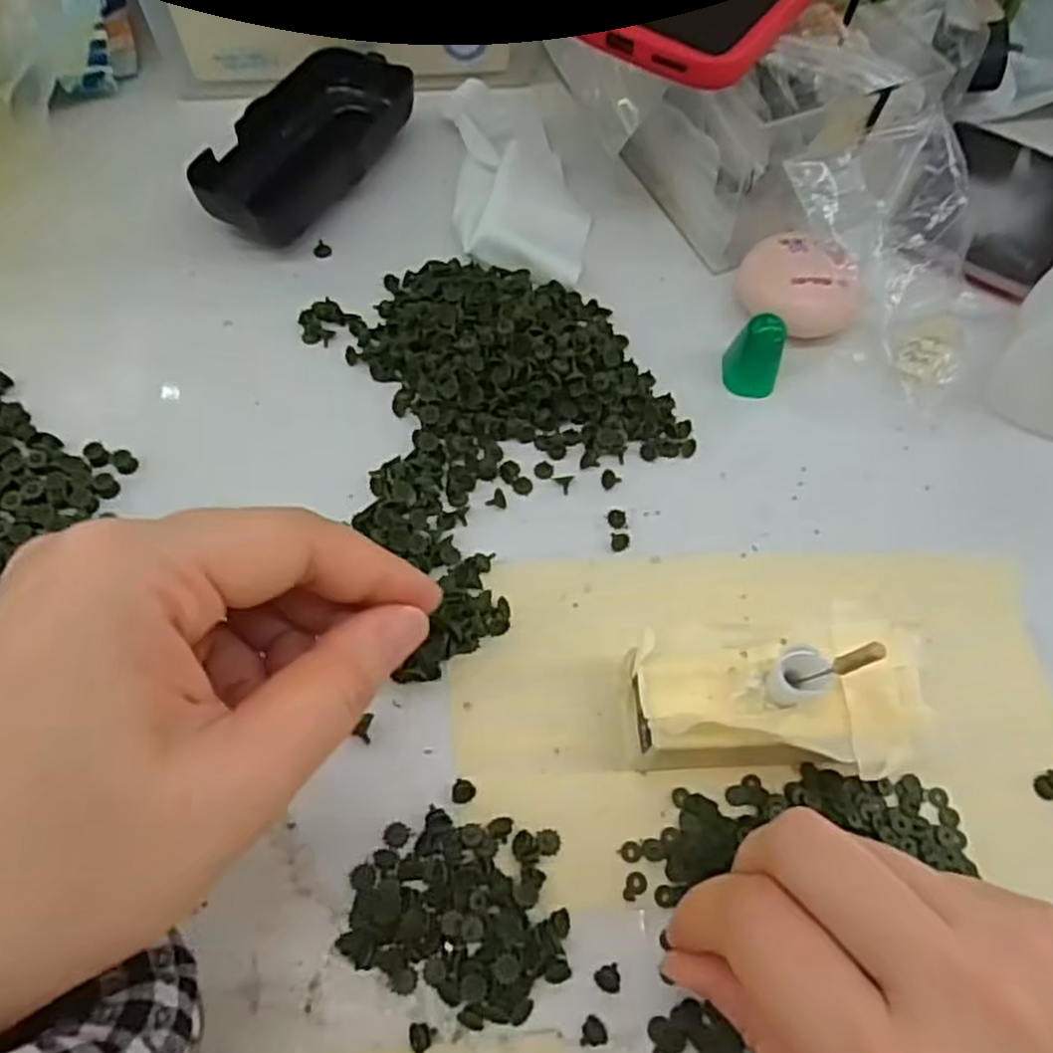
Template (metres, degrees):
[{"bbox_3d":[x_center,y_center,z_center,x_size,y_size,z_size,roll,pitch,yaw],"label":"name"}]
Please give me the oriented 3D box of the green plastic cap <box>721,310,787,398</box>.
[{"bbox_3d":[0.088,-0.064,0.297,0.015,0.030,0.017,-29,68,-16],"label":"green plastic cap"}]

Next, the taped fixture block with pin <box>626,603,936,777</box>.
[{"bbox_3d":[0.070,0.050,0.229,0.082,0.041,0.045,0,63,-3],"label":"taped fixture block with pin"}]

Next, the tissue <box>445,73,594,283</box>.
[{"bbox_3d":[-0.004,-0.156,0.348,0.055,0.015,0.123,-3,63,-5],"label":"tissue"}]

